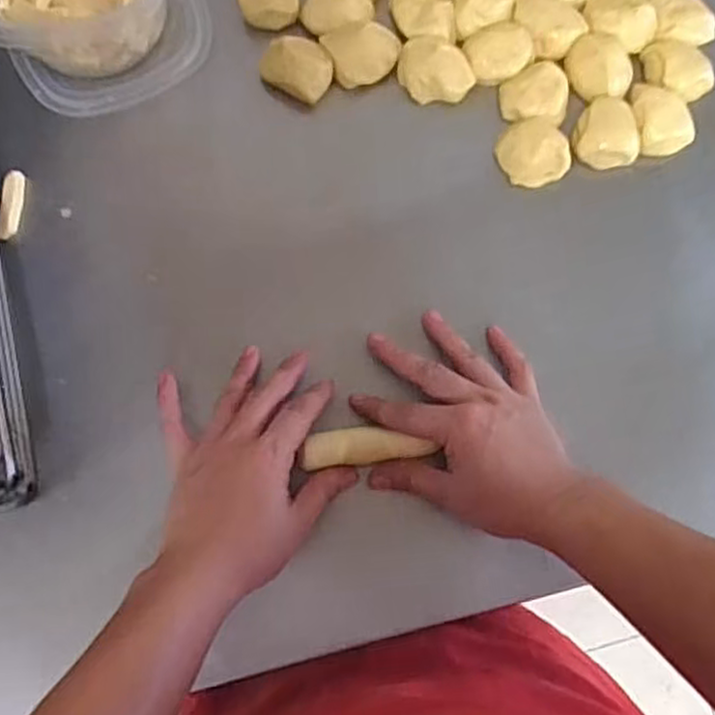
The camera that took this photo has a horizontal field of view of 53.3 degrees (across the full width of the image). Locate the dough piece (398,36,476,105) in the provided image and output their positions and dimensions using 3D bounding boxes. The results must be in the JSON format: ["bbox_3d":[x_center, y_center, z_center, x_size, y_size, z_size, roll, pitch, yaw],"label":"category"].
[{"bbox_3d":[0.060,-0.228,0.570,0.044,0.031,0.059,-38,79,-8],"label":"dough piece"}]

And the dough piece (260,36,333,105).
[{"bbox_3d":[-0.048,-0.228,0.567,0.053,0.033,0.041,21,78,5],"label":"dough piece"}]

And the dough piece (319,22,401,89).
[{"bbox_3d":[0.005,-0.242,0.571,0.056,0.029,0.042,-15,77,-4],"label":"dough piece"}]

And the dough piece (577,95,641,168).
[{"bbox_3d":[0.195,-0.173,0.553,0.048,0.025,0.050,0,77,0],"label":"dough piece"}]

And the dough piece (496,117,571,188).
[{"bbox_3d":[0.137,-0.160,0.549,0.050,0.036,0.057,-33,79,-7],"label":"dough piece"}]

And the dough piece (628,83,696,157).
[{"bbox_3d":[0.236,-0.187,0.559,0.046,0.024,0.058,-15,77,-4],"label":"dough piece"}]

